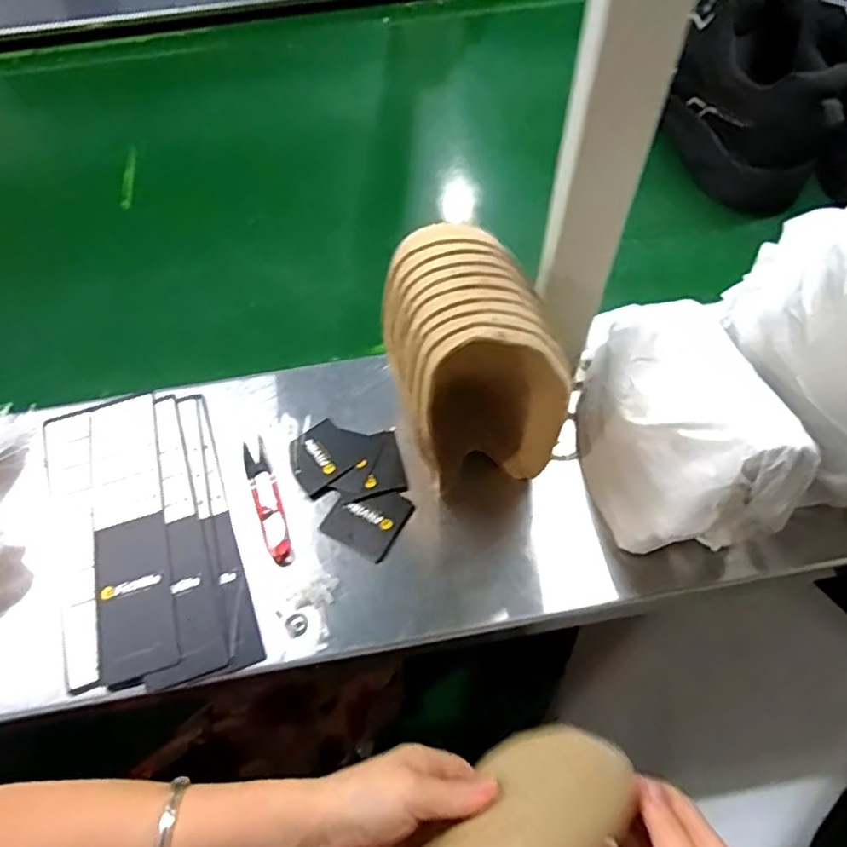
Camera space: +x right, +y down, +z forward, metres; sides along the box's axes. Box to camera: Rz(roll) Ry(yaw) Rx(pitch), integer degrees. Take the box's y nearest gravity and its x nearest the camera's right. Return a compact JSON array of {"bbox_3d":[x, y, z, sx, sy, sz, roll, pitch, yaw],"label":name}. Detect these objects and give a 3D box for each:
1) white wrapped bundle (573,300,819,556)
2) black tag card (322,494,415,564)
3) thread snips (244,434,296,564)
[{"bbox_3d":[0.163,-0.011,0.433,0.089,0.124,0.176,-9,62,-3],"label":"white wrapped bundle"},{"bbox_3d":[-0.041,0.068,0.468,0.052,0.004,0.051,27,66,15],"label":"black tag card"},{"bbox_3d":[-0.114,0.056,0.473,0.020,0.009,0.103,-21,64,-10],"label":"thread snips"}]

